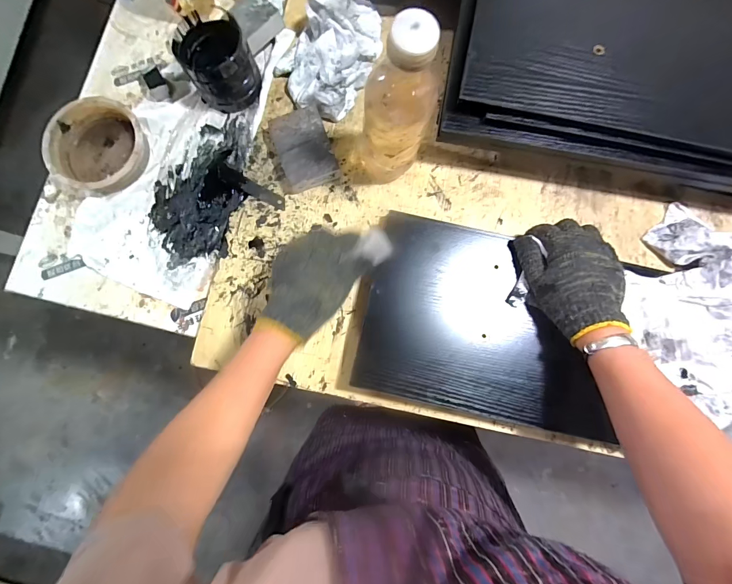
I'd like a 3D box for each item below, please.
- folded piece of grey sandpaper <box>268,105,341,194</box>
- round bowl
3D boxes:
[{"bbox_3d":[-0.086,-0.188,0.454,0.077,0.029,0.102,-18,84,-2],"label":"folded piece of grey sandpaper"},{"bbox_3d":[-0.364,-0.198,0.465,0.127,0.039,0.121,0,84,0],"label":"round bowl"}]

